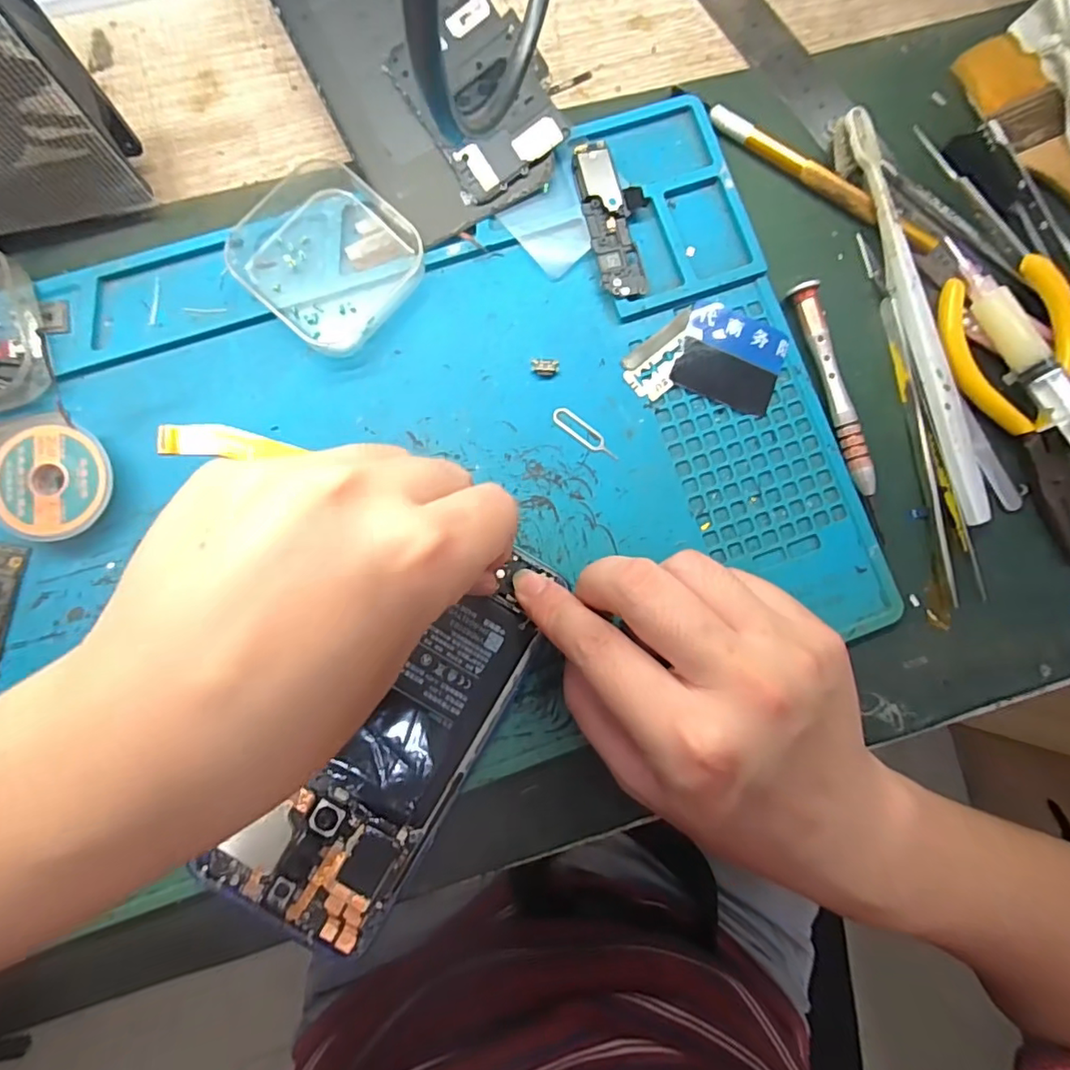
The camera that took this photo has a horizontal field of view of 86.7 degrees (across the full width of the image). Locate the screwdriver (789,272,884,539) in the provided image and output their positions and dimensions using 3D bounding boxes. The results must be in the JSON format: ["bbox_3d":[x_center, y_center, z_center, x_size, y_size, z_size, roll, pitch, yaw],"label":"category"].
[{"bbox_3d":[0.130,-0.054,0.241,0.009,0.009,0.110,-15,85,-5],"label":"screwdriver"}]

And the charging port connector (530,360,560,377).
[{"bbox_3d":[0.004,-0.071,0.239,0.012,0.004,0.007,2,84,-3],"label":"charging port connector"}]

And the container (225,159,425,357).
[{"bbox_3d":[-0.085,-0.115,0.234,0.070,0.013,0.064,43,84,2],"label":"container"}]

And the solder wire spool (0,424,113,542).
[{"bbox_3d":[-0.185,-0.019,0.218,0.042,0.013,0.042,0,84,-3],"label":"solder wire spool"}]

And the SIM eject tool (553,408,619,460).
[{"bbox_3d":[0.022,-0.042,0.238,0.032,0.004,0.008,39,83,1],"label":"SIM eject tool"}]

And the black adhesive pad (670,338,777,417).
[{"bbox_3d":[0.082,-0.068,0.244,0.044,0.004,0.021,22,89,-2],"label":"black adhesive pad"}]

